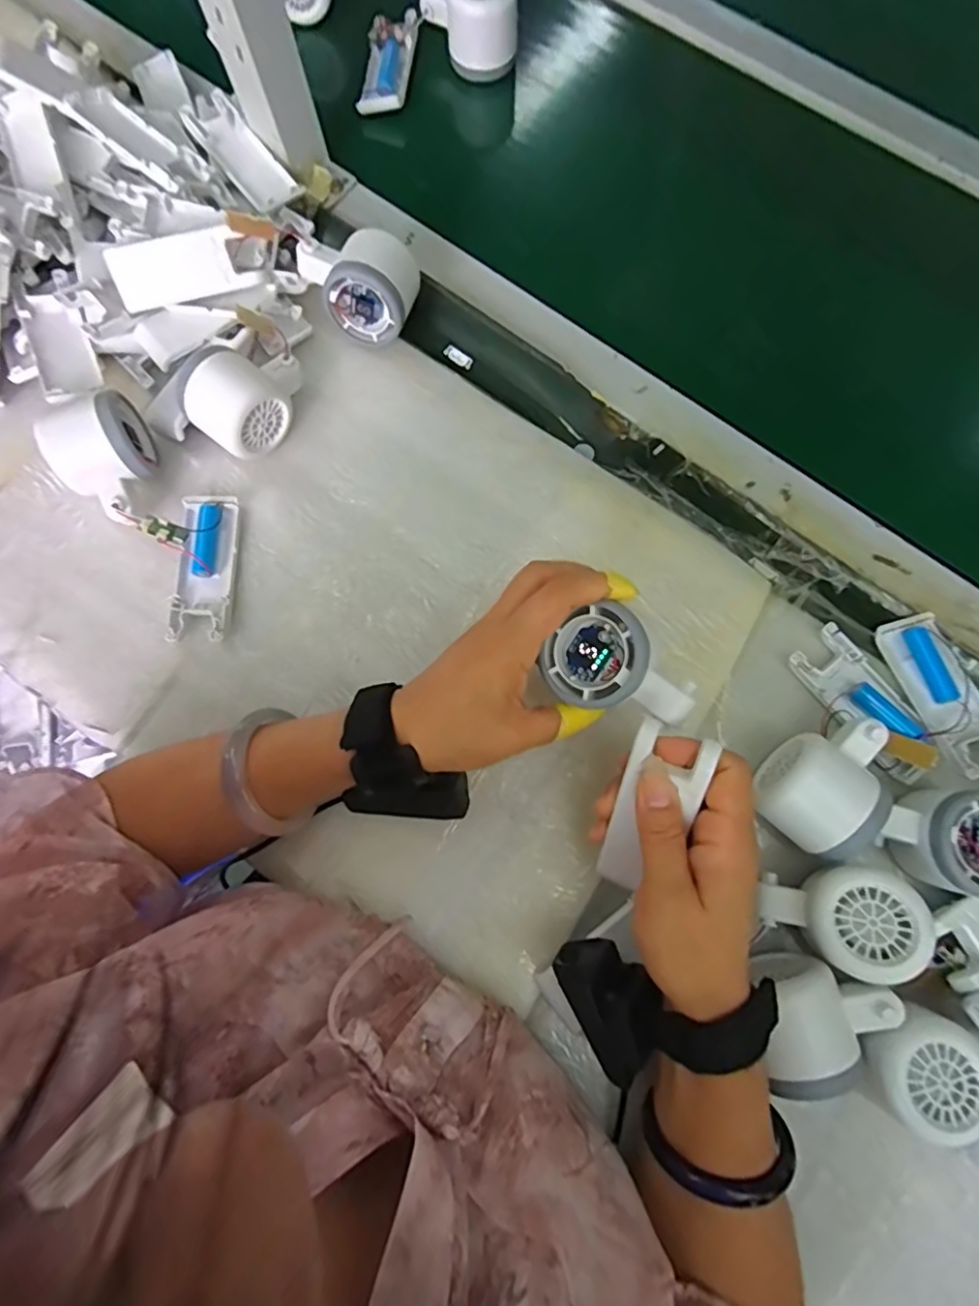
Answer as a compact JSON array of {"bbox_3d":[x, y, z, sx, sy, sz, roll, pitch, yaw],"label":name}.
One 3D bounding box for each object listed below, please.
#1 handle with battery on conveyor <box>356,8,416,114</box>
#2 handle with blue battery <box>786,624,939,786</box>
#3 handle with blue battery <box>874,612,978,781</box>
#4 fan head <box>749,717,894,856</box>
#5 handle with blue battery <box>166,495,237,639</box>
[{"bbox_3d":[-0.090,-0.515,0.515,0.039,0.019,0.101,6,75,4],"label":"handle with battery on conveyor"},{"bbox_3d":[0.243,0.033,0.377,0.047,0.020,0.102,-40,77,-8],"label":"handle with blue battery"},{"bbox_3d":[0.292,0.025,0.378,0.039,0.024,0.103,-17,75,-2],"label":"handle with blue battery"},{"bbox_3d":[0.200,0.077,0.350,0.055,0.049,0.080,39,80,11],"label":"fan head"},{"bbox_3d":[-0.199,-0.060,0.406,0.037,0.028,0.101,-1,75,2],"label":"handle with blue battery"}]

